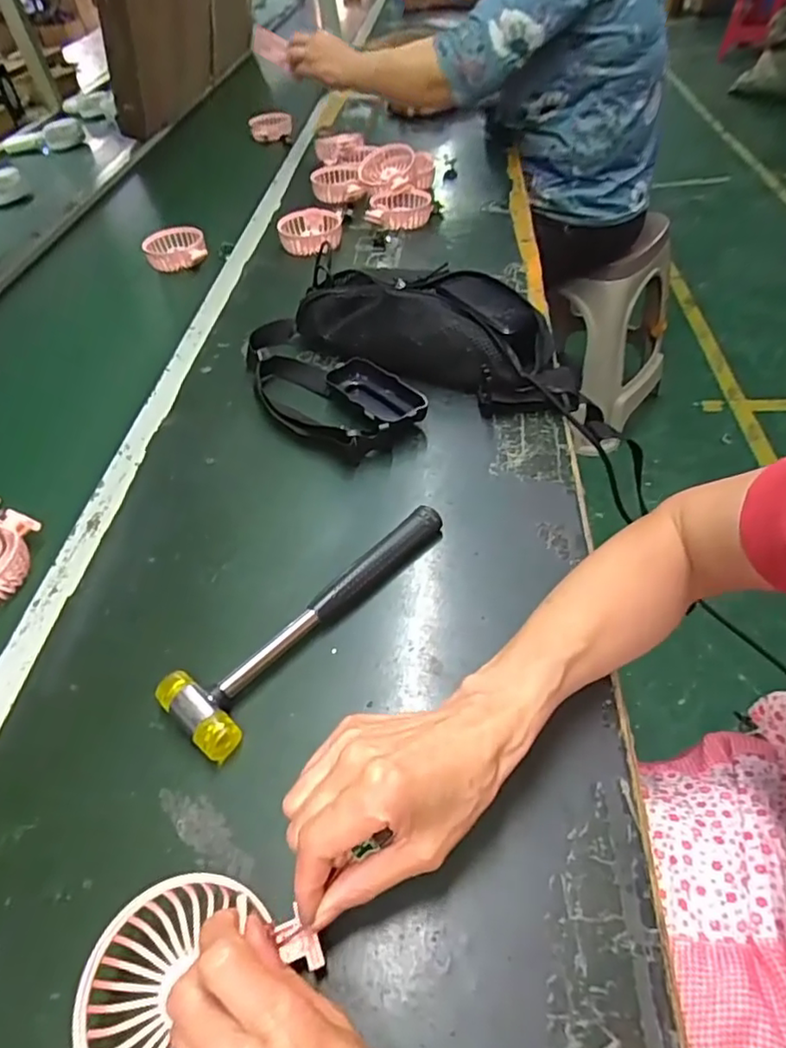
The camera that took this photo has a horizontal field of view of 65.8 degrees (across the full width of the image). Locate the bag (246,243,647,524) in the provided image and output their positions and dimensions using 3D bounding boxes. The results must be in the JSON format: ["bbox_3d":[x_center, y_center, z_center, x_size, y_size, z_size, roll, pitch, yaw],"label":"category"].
[{"bbox_3d":[0.027,-0.152,0.611,0.391,0.099,0.236,9,50,14],"label":"bag"}]

